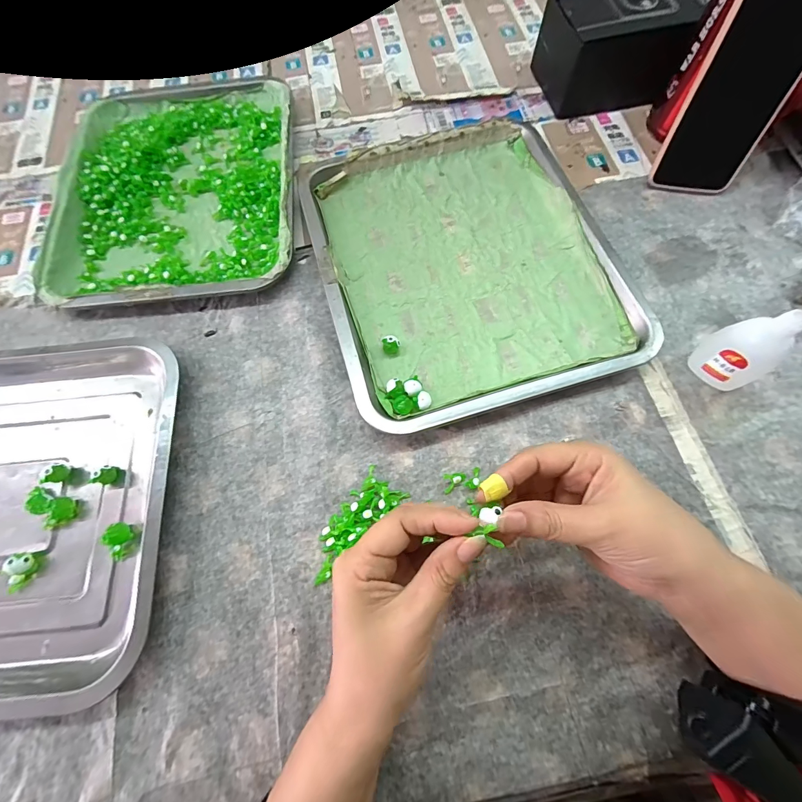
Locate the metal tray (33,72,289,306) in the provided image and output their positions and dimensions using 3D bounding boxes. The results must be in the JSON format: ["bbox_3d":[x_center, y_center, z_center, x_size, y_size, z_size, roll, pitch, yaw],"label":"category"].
[{"bbox_3d":[-0.241,-0.245,0.404,0.247,0.023,0.329,-7,70,-1],"label":"metal tray"}]

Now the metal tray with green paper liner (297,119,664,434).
[{"bbox_3d":[0.056,-0.136,0.353,0.258,0.021,0.302,-17,70,-4],"label":"metal tray with green paper liner"}]

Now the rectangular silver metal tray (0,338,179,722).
[{"bbox_3d":[-0.356,0.087,0.282,0.357,0.027,0.260,-6,70,0],"label":"rectangular silver metal tray"}]

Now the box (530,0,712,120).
[{"bbox_3d":[0.248,-0.393,0.413,0.162,0.079,0.101,-10,70,-1],"label":"box"}]

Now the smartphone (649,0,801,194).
[{"bbox_3d":[0.299,-0.276,0.326,0.075,0.162,0.013,11,50,6],"label":"smartphone"}]

